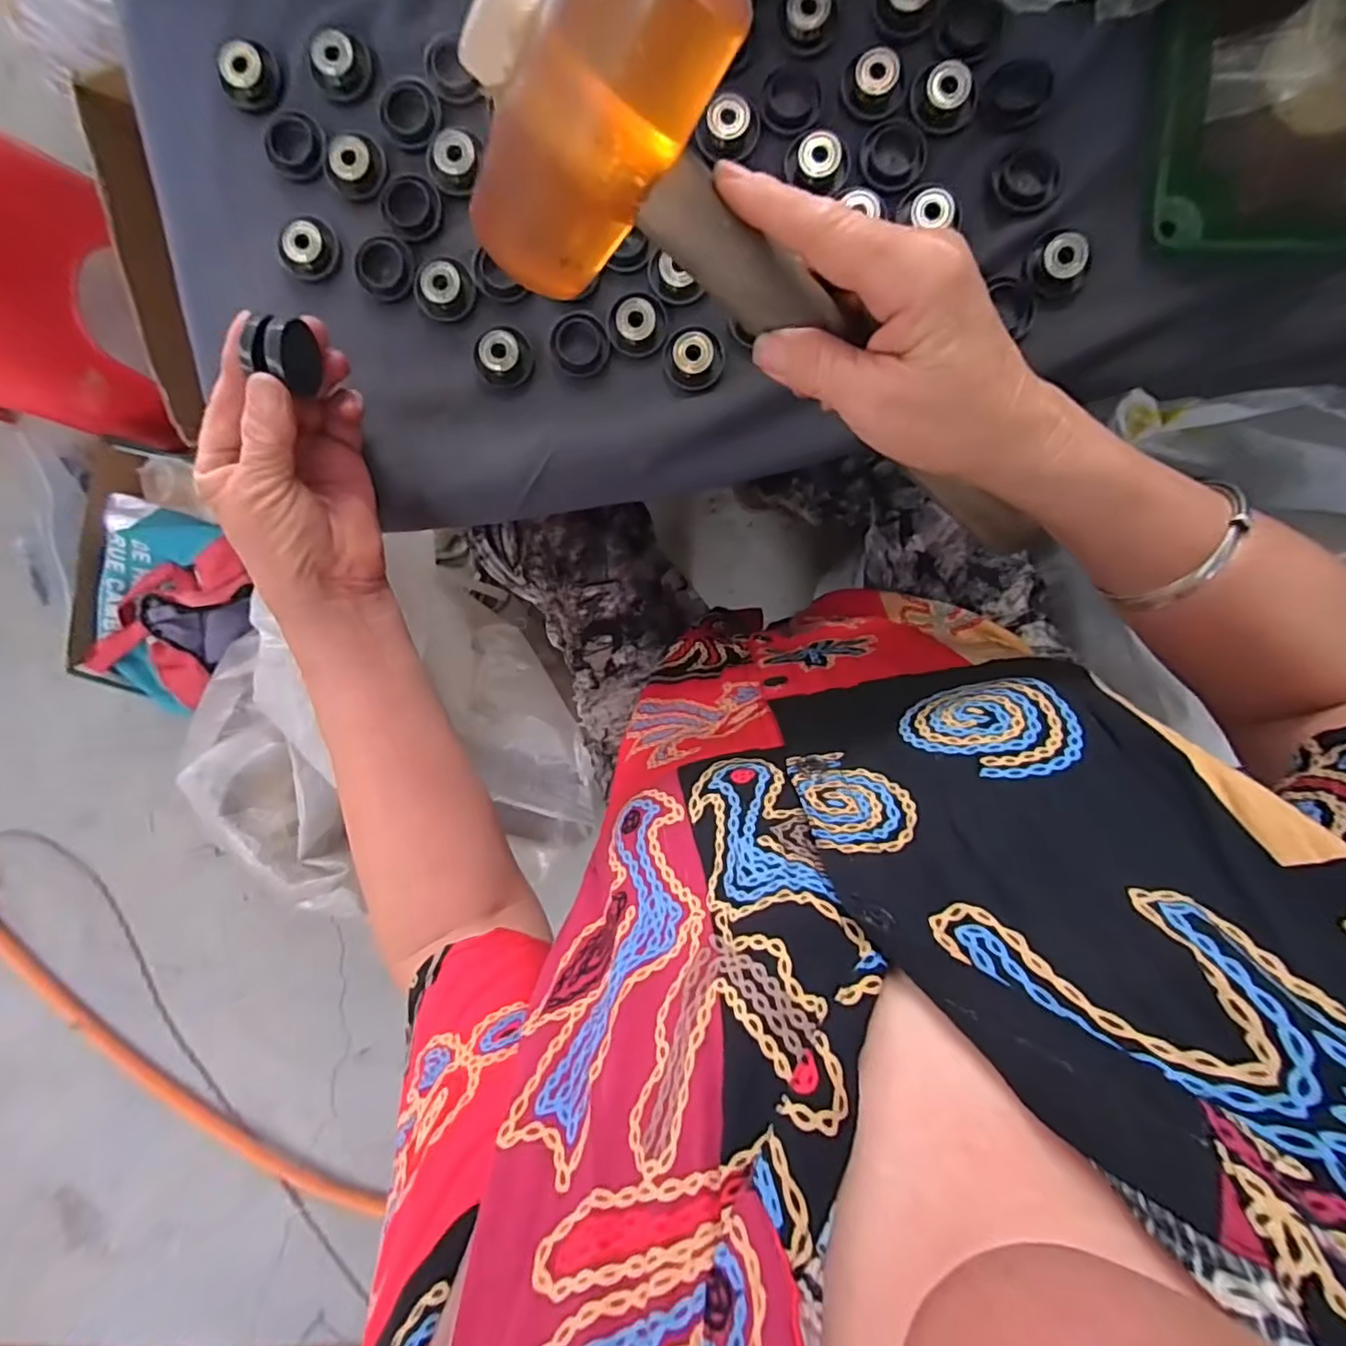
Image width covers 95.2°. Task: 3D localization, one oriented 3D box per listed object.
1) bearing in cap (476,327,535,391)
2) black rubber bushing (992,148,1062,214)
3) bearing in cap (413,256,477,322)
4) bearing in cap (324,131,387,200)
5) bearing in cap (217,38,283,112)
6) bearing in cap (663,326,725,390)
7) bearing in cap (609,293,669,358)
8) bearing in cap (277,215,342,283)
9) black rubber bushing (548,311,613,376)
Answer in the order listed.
[{"bbox_3d":[-0.094,-0.176,0.343,0.030,0.015,0.027,-1,96,1],"label":"bearing in cap"},{"bbox_3d":[0.183,-0.254,0.318,0.026,0.010,0.032,-38,95,4],"label":"black rubber bushing"},{"bbox_3d":[-0.128,-0.212,0.339,0.032,0.015,0.027,24,96,-2],"label":"bearing in cap"},{"bbox_3d":[-0.172,-0.276,0.332,0.031,0.010,0.032,0,96,0],"label":"bearing in cap"},{"bbox_3d":[-0.229,-0.323,0.330,0.030,0.012,0.029,0,96,0],"label":"bearing in cap"},{"bbox_3d":[0.012,-0.174,0.340,0.032,0.013,0.031,0,96,0],"label":"bearing in cap"},{"bbox_3d":[-0.020,-0.194,0.339,0.032,0.014,0.031,0,96,0],"label":"bearing in cap"},{"bbox_3d":[-0.202,-0.235,0.340,0.029,0.012,0.032,27,96,-2],"label":"bearing in cap"},{"bbox_3d":[-0.052,-0.185,0.344,0.033,0.011,0.032,0,96,0],"label":"black rubber bushing"}]

